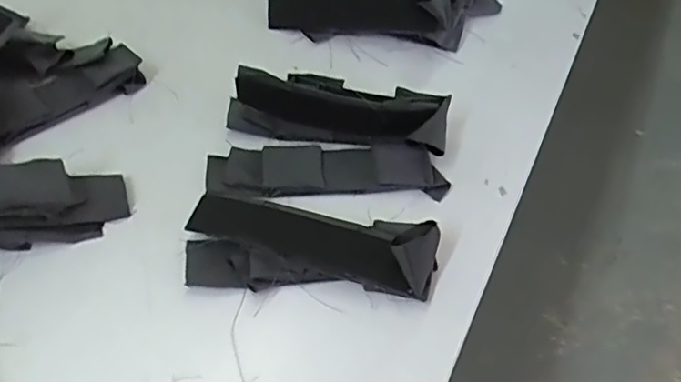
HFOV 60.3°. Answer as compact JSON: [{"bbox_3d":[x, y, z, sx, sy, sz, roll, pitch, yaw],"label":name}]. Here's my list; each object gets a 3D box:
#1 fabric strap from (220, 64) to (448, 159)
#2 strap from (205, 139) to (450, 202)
[{"bbox_3d":[-0.004,-0.070,0.525,0.198,0.051,0.045,11,53,3],"label":"fabric strap"},{"bbox_3d":[-0.013,-0.019,0.518,0.204,0.014,0.056,-1,53,-6],"label":"strap"}]

